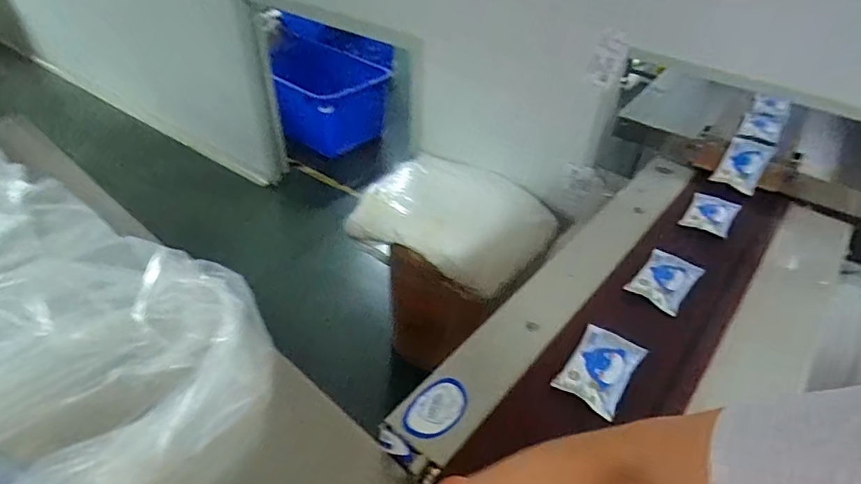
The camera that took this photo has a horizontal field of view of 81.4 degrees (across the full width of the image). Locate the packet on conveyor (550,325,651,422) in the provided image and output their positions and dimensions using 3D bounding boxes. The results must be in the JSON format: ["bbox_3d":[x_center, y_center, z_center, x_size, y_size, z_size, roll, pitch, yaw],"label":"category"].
[{"bbox_3d":[0.250,0.178,0.729,0.086,0.013,0.141,28,44,24],"label":"packet on conveyor"}]

